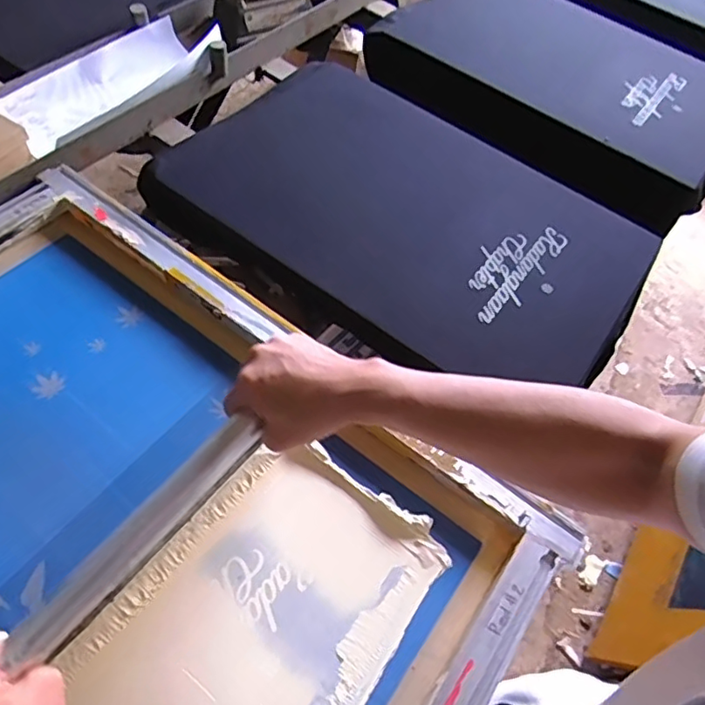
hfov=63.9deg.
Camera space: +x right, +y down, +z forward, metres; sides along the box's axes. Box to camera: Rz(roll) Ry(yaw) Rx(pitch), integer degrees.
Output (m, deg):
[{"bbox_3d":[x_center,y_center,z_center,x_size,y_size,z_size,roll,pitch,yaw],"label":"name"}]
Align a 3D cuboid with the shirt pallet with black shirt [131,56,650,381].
[{"bbox_3d":[0.082,-0.199,0.807,0.654,0.070,0.407,34,61,10],"label":"shirt pallet with black shirt"}]

